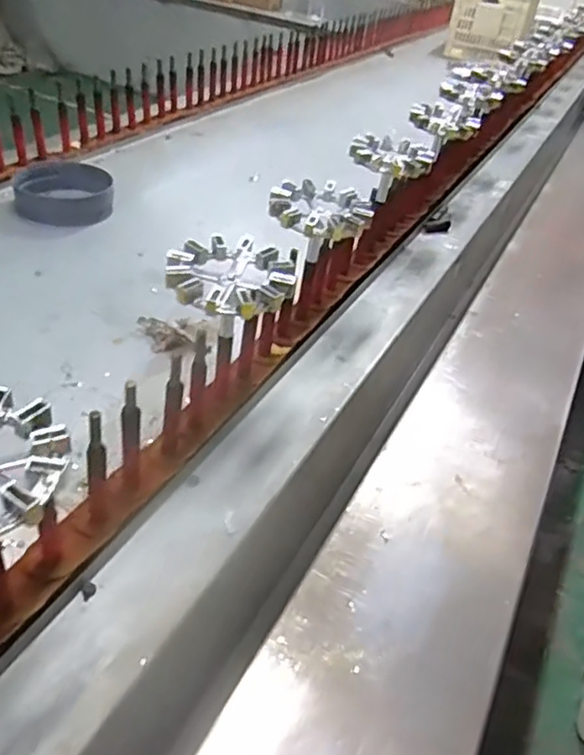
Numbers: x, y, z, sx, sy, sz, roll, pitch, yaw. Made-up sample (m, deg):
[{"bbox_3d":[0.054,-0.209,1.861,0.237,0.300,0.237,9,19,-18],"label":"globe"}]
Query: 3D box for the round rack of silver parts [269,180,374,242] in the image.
[{"bbox_3d":[0.035,-0.210,0.788,0.121,0.026,0.117,5,38,-2],"label":"round rack of silver parts"}]

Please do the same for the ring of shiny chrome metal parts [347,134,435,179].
[{"bbox_3d":[0.154,-0.344,0.972,0.121,0.028,0.123,12,39,6],"label":"ring of shiny chrome metal parts"}]

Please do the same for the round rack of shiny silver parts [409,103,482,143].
[{"bbox_3d":[0.276,-0.464,1.140,0.119,0.033,0.145,15,39,10],"label":"round rack of shiny silver parts"}]

